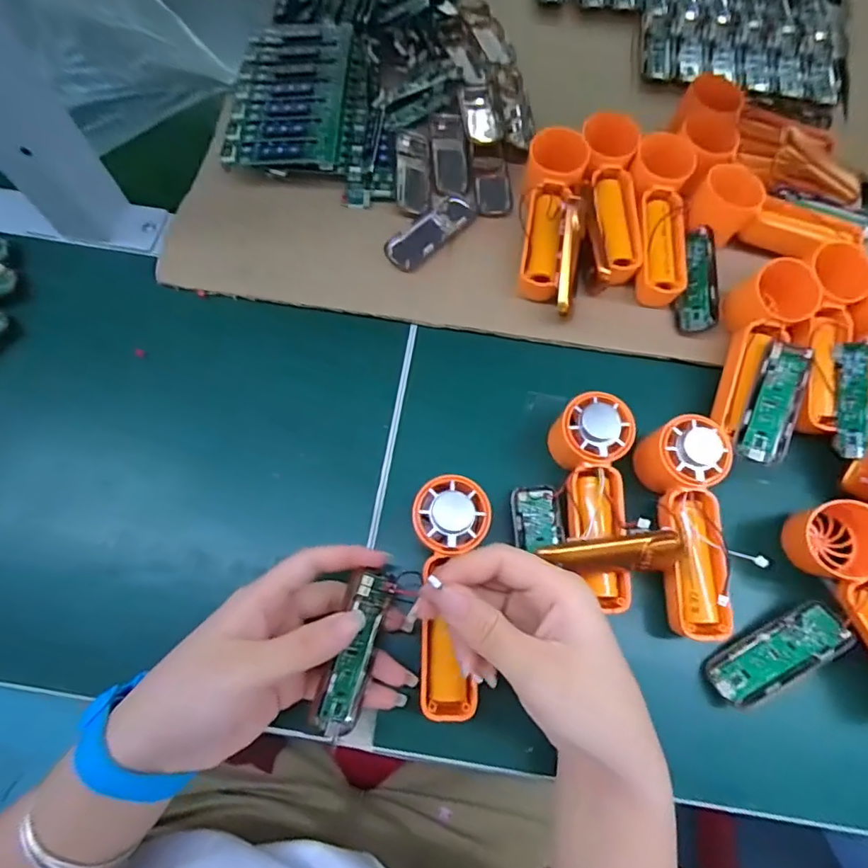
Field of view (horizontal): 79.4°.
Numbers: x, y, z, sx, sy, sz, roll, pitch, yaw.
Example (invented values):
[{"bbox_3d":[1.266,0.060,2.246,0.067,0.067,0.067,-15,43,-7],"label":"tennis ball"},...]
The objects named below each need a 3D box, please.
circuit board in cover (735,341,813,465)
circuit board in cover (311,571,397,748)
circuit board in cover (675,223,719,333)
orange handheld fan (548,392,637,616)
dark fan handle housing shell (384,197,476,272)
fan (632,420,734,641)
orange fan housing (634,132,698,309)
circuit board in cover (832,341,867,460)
[{"bbox_3d":[0.218,-0.019,0.333,0.029,0.007,0.080,20,83,15],"label":"circuit board in cover"},{"bbox_3d":[-0.042,0.116,0.276,0.009,0.031,0.083,4,70,39],"label":"circuit board in cover"},{"bbox_3d":[0.193,-0.113,0.383,0.027,0.006,0.079,0,78,24],"label":"circuit board in cover"},{"bbox_3d":[0.098,0.040,0.316,0.049,0.034,0.125,-3,84,-2],"label":"orange handheld fan"},{"bbox_3d":[-0.002,-0.158,0.402,0.028,0.007,0.082,43,74,12],"label":"dark fan handle housing shell"},{"bbox_3d":[0.155,0.056,0.317,0.047,0.045,0.127,-1,70,-2],"label":"fan"},{"bbox_3d":[0.169,-0.158,0.390,0.044,0.043,0.128,6,70,0],"label":"orange fan housing"},{"bbox_3d":[0.275,-0.023,0.345,0.007,0.020,0.077,15,81,-39],"label":"circuit board in cover"}]

